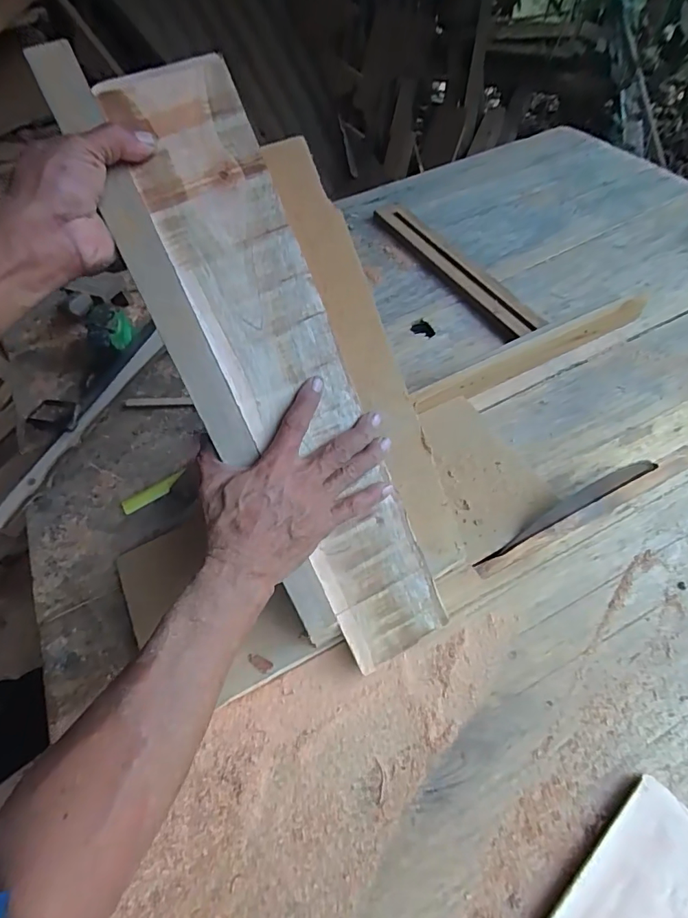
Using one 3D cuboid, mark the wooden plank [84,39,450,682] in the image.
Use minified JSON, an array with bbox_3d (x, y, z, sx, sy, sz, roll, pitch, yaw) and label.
[{"bbox_3d":[-0.041,-0.052,0.406,0.097,0.018,0.514,-25,102,-12],"label":"wooden plank"}]

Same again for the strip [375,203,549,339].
[{"bbox_3d":[0.185,-0.332,0.808,0.062,0.020,0.413,-24,57,-11],"label":"strip"}]

